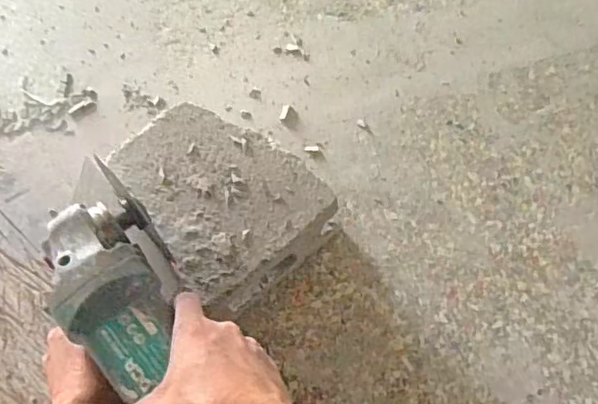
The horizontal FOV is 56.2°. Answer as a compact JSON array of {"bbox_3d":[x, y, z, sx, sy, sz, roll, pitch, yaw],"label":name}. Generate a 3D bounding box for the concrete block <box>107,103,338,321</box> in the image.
[{"bbox_3d":[-0.077,0.001,0.578,0.151,0.100,0.189,-38,71,-12],"label":"concrete block"}]

